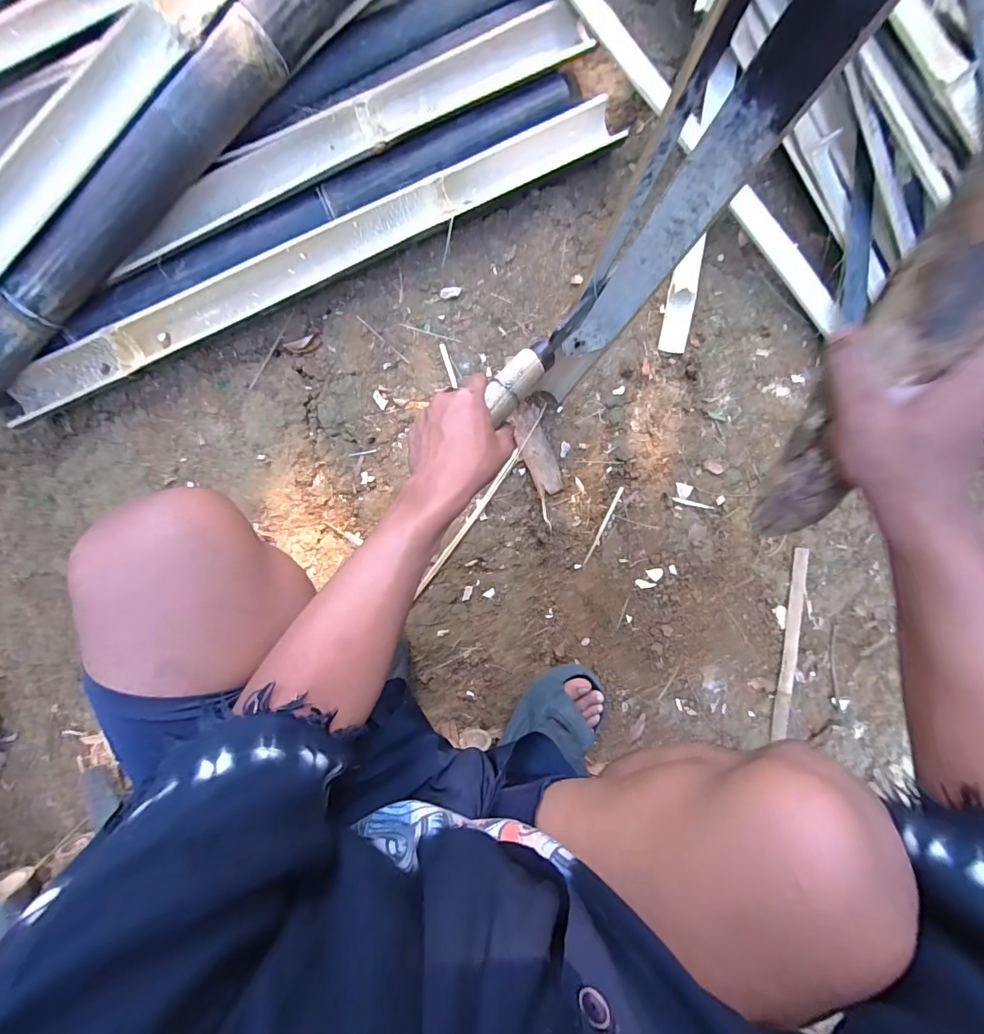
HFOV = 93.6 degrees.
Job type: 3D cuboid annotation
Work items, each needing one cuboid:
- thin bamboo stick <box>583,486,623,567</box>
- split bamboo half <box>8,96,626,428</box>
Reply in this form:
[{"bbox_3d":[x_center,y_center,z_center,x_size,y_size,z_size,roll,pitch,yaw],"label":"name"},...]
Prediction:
[{"bbox_3d":[0.163,0.015,0.669,0.010,0.004,0.124,26,94,-2],"label":"thin bamboo stick"},{"bbox_3d":[-0.239,-0.345,0.623,0.894,0.045,0.078,-24,94,1],"label":"split bamboo half"}]

